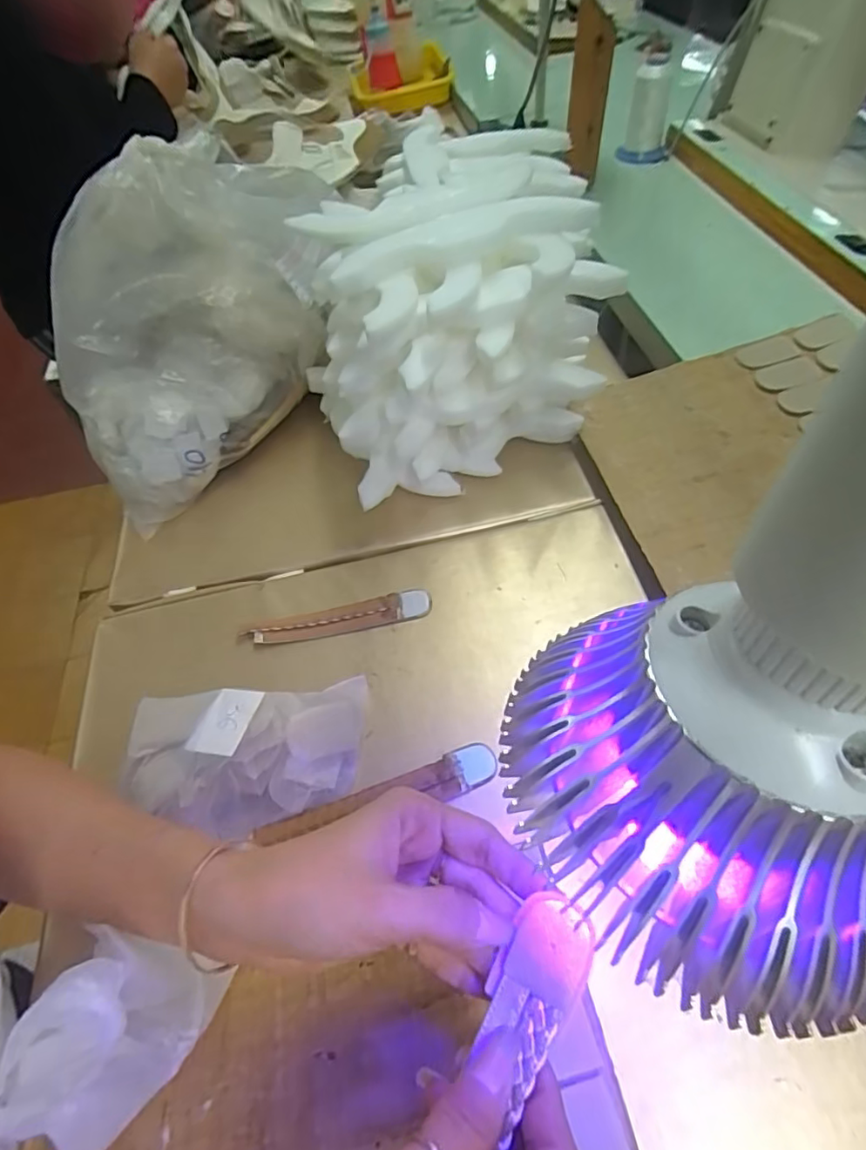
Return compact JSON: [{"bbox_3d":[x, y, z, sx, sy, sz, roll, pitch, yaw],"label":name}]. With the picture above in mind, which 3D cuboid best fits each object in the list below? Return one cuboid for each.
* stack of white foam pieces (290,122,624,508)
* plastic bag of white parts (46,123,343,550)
[{"bbox_3d":[0.015,-0.207,0.488,0.238,0.226,0.179,-19,56,-7],"label":"stack of white foam pieces"},{"bbox_3d":[-0.216,-0.229,0.512,0.297,0.233,0.136,-40,61,-20],"label":"plastic bag of white parts"}]

